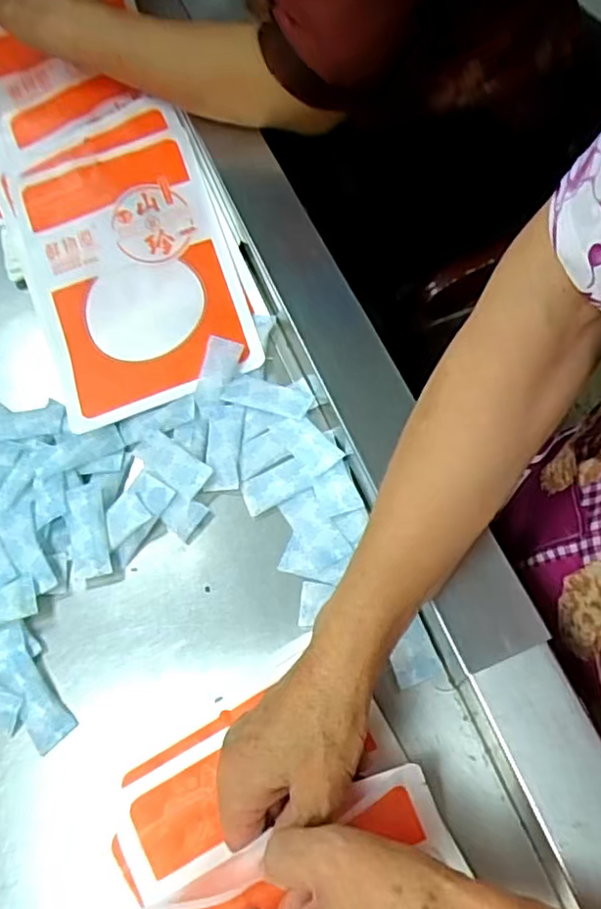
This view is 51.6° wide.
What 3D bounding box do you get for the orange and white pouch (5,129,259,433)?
[{"bbox_3d":[-0.150,-0.157,0.541,0.176,0.020,0.252,-20,76,1],"label":"orange and white pouch"}]

